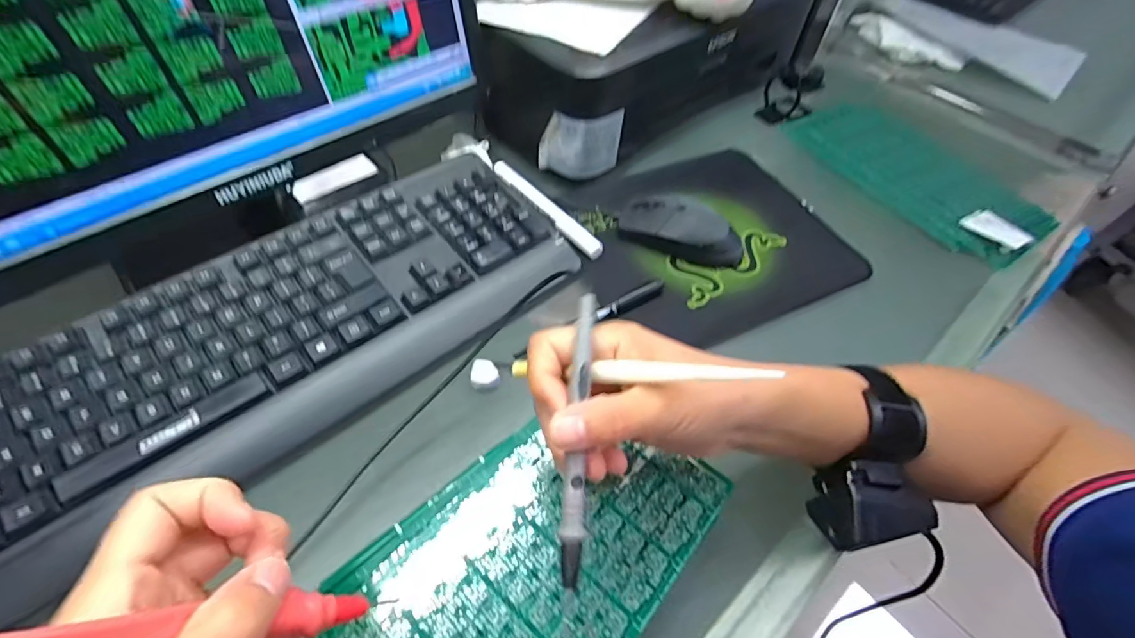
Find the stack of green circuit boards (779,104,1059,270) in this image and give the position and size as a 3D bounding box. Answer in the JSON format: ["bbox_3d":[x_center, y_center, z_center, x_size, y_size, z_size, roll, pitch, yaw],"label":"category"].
[{"bbox_3d":[0.371,-0.158,0.530,0.112,0.017,0.256,-23,58,-20],"label":"stack of green circuit boards"}]

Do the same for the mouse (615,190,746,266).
[{"bbox_3d":[0.101,-0.081,0.443,0.113,0.037,0.049,26,56,15],"label":"mouse"}]

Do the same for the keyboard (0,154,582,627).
[{"bbox_3d":[-0.196,0.009,0.351,0.435,0.039,0.157,-34,62,-25],"label":"keyboard"}]

